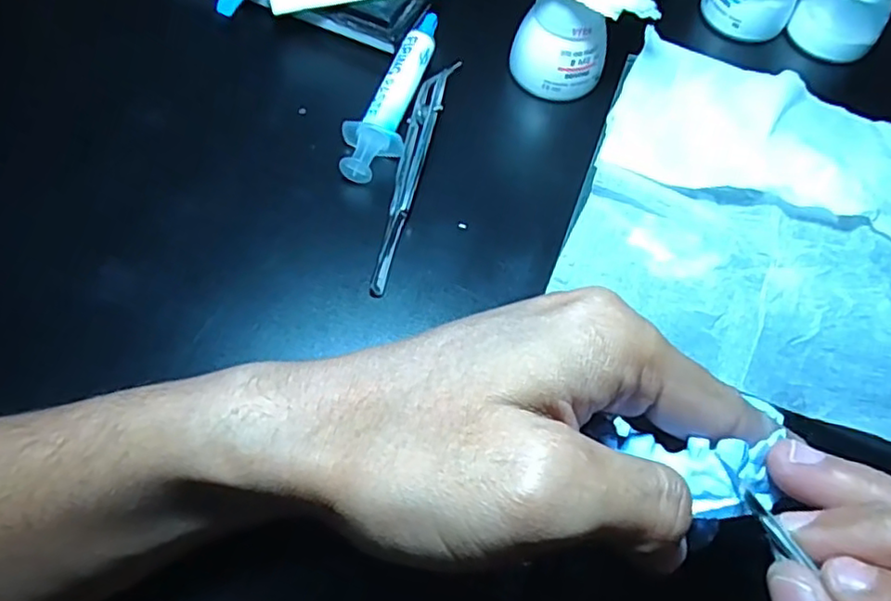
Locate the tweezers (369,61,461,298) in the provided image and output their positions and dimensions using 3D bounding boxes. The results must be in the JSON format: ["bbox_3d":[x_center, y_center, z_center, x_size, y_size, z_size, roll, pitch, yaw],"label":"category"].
[{"bbox_3d":[-0.015,-0.063,0.308,0.017,0.017,0.133,10,63,1],"label":"tweezers"}]

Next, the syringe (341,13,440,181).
[{"bbox_3d":[-0.027,-0.106,0.327,0.027,0.019,0.114,14,63,3],"label":"syringe"}]

